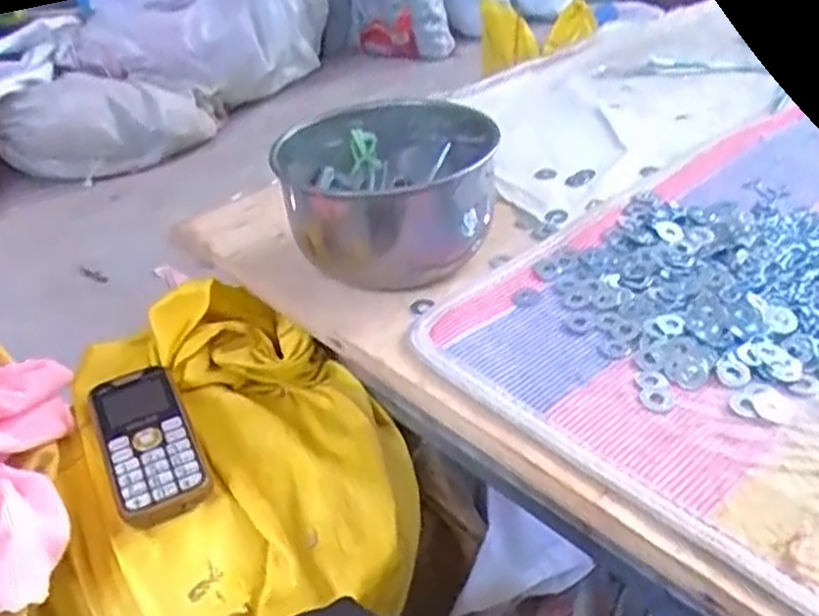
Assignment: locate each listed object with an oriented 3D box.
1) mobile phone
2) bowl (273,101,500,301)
[{"bbox_3d":[-0.174,0.089,0.509,0.062,0.021,0.119,-25,51,-12],"label":"mobile phone"},{"bbox_3d":[-0.019,-0.090,0.605,0.163,0.082,0.155,-4,34,3],"label":"bowl"}]

